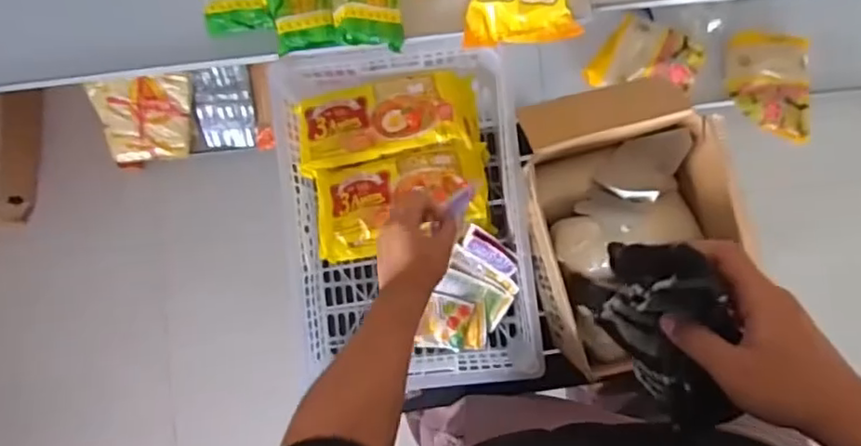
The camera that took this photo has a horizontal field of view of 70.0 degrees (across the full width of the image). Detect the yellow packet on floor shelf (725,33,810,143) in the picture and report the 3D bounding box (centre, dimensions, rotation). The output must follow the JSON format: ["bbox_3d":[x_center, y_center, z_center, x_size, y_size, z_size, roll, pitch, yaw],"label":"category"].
[{"bbox_3d":[0.633,-0.254,1.145,0.140,0.051,0.188,2,89,1],"label":"yellow packet on floor shelf"}]

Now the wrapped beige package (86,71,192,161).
[{"bbox_3d":[-0.539,-0.196,1.178,0.186,0.019,0.178,-4,128,0],"label":"wrapped beige package"}]

